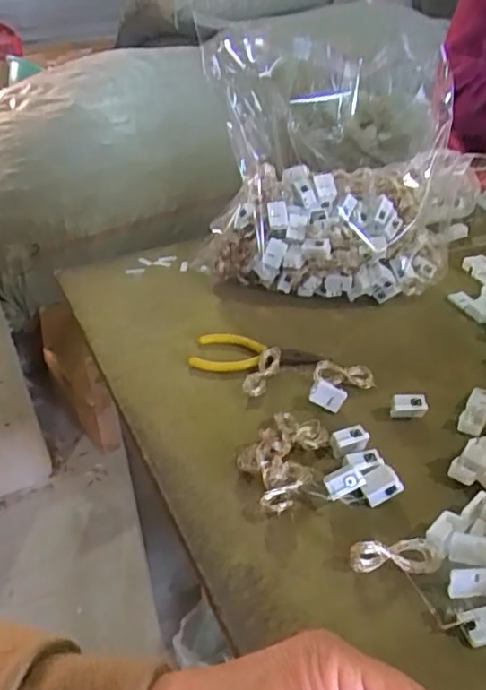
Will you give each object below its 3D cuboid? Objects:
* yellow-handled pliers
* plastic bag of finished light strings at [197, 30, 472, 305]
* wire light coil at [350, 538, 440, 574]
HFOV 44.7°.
[{"bbox_3d":[0.015,0.005,0.549,0.123,0.008,0.054,1,37,11],"label":"yellow-handled pliers"},{"bbox_3d":[0.088,-0.178,0.614,0.261,0.219,0.174,9,39,19],"label":"plastic bag of finished light strings"},{"bbox_3d":[0.094,0.130,0.366,0.054,0.019,0.017,-9,37,-4],"label":"wire light coil"}]

